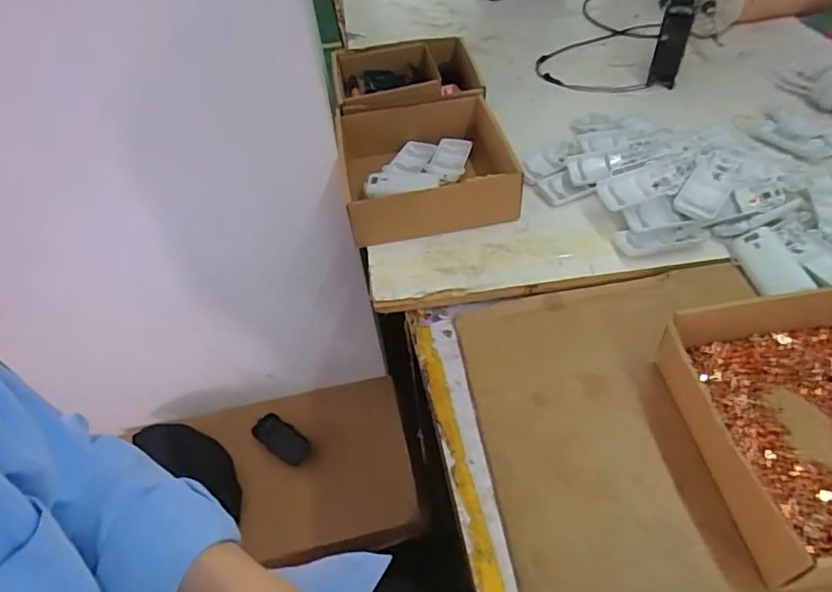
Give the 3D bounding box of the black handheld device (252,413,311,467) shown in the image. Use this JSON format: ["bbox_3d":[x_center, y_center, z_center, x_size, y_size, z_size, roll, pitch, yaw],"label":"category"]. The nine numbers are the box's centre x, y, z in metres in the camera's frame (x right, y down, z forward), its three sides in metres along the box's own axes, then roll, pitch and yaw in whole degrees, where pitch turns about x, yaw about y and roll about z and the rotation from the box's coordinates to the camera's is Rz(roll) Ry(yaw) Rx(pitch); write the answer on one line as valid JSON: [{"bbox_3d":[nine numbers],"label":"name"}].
[{"bbox_3d":[-0.234,0.250,0.947,0.107,0.020,0.051,27,57,27],"label":"black handheld device"}]

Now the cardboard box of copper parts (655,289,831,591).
[{"bbox_3d":[0.328,0.099,0.437,0.206,0.063,0.215,-7,48,0],"label":"cardboard box of copper parts"}]

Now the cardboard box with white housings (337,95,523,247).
[{"bbox_3d":[0.011,-0.164,0.705,0.208,0.078,0.199,-9,48,-2],"label":"cardboard box with white housings"}]

